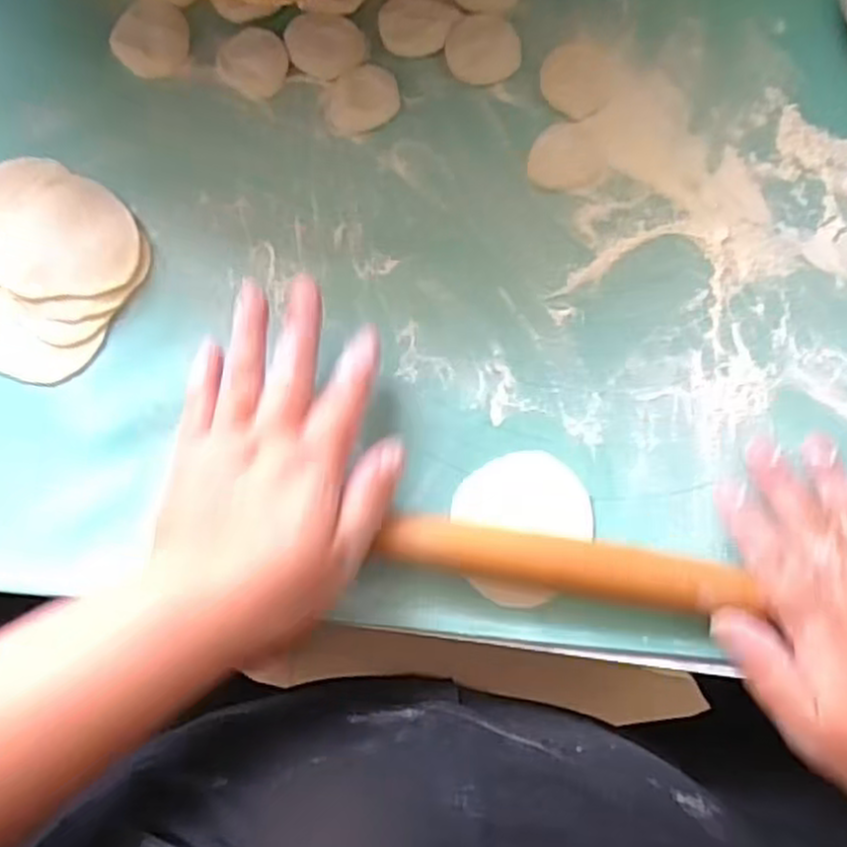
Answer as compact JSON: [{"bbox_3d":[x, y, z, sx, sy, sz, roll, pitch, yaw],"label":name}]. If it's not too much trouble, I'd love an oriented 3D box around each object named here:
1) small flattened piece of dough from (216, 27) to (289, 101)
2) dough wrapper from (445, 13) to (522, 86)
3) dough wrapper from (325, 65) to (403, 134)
[{"bbox_3d":[-0.088,-0.188,0.406,0.035,0.004,0.034,0,79,-1],"label":"small flattened piece of dough"},{"bbox_3d":[0.032,-0.197,0.411,0.038,0.006,0.035,-1,79,-1],"label":"dough wrapper"},{"bbox_3d":[-0.031,-0.165,0.399,0.037,0.008,0.031,-8,79,-3],"label":"dough wrapper"}]

